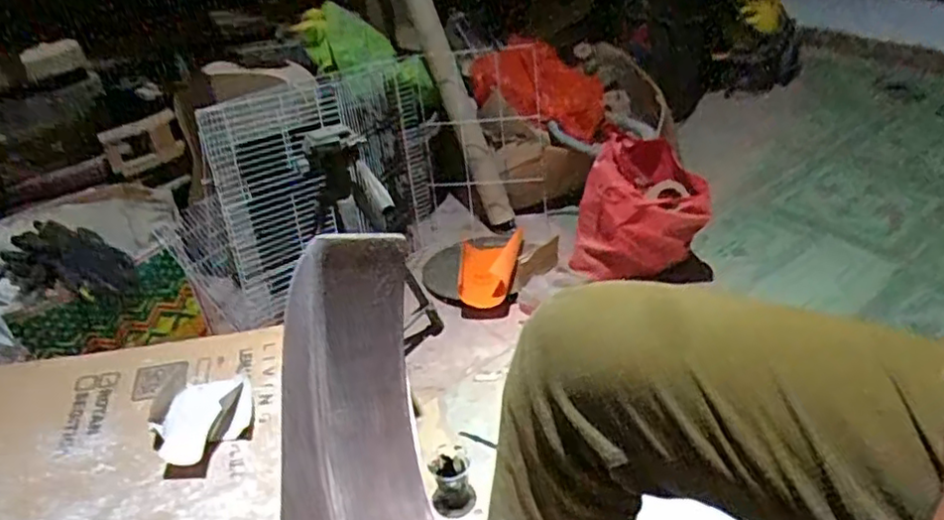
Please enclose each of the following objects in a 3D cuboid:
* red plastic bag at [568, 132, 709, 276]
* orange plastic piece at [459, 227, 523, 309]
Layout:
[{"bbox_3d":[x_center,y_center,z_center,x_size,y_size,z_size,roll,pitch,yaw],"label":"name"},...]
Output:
[{"bbox_3d":[0.363,-0.087,1.467,0.277,0.264,0.258,7,35,17],"label":"red plastic bag"},{"bbox_3d":[0.038,0.006,1.551,0.141,0.067,0.247,0,34,7],"label":"orange plastic piece"}]

